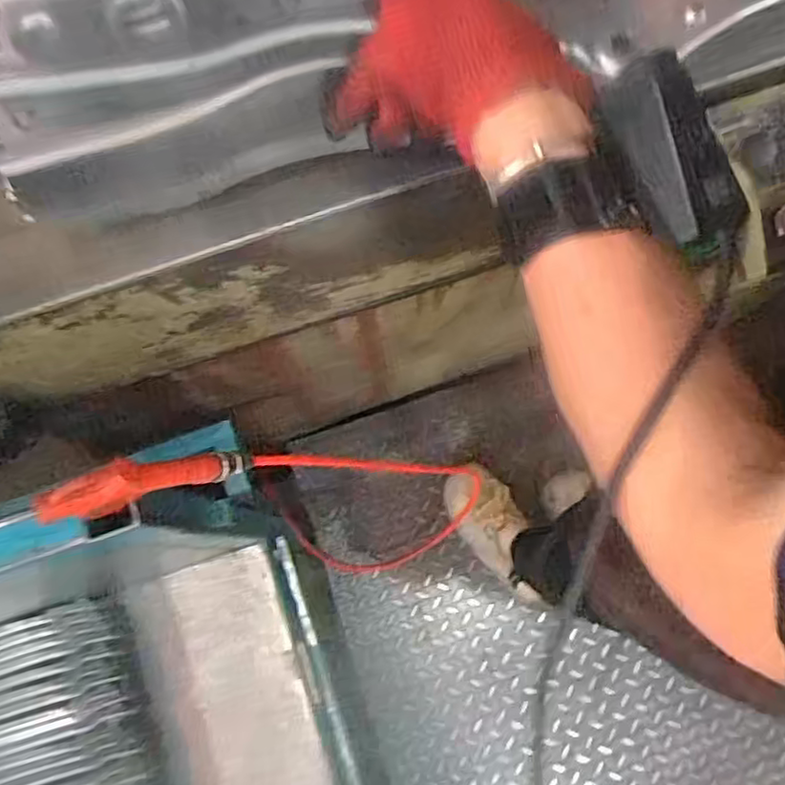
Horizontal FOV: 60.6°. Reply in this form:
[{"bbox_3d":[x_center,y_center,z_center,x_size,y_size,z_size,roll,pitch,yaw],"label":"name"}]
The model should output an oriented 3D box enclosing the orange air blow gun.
[{"bbox_3d":[-0.169,0.063,0.498,0.047,0.182,0.023,-38,76,26],"label":"orange air blow gun"}]

